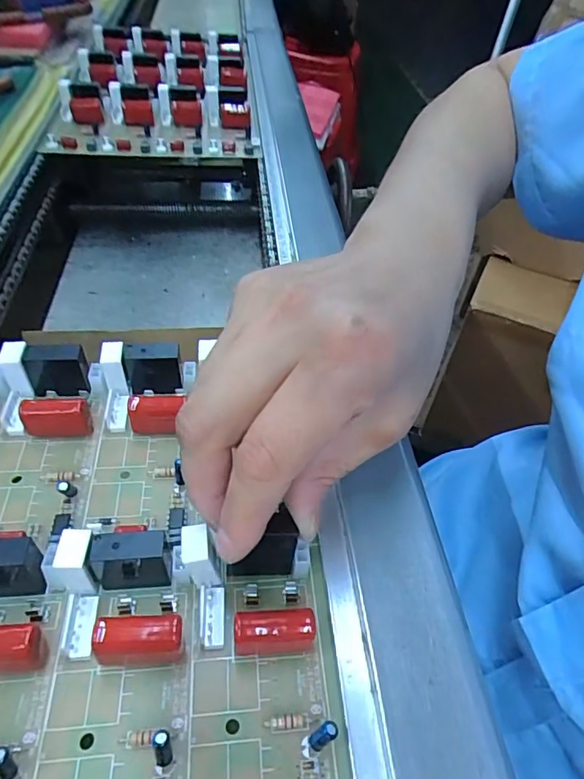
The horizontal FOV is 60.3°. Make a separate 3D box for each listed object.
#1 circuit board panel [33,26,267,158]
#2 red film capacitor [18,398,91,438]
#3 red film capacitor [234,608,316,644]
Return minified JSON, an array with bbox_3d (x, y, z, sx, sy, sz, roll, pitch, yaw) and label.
[{"bbox_3d":[-0.136,-0.318,0.520,0.180,0.032,0.289,-2,48,-8],"label":"circuit board panel"},{"bbox_3d":[-0.105,0.014,0.225,0.028,0.021,0.008,1,48,-5],"label":"red film capacitor"},{"bbox_3d":[-0.006,0.083,0.172,0.026,0.017,0.011,-2,47,-5],"label":"red film capacitor"}]

